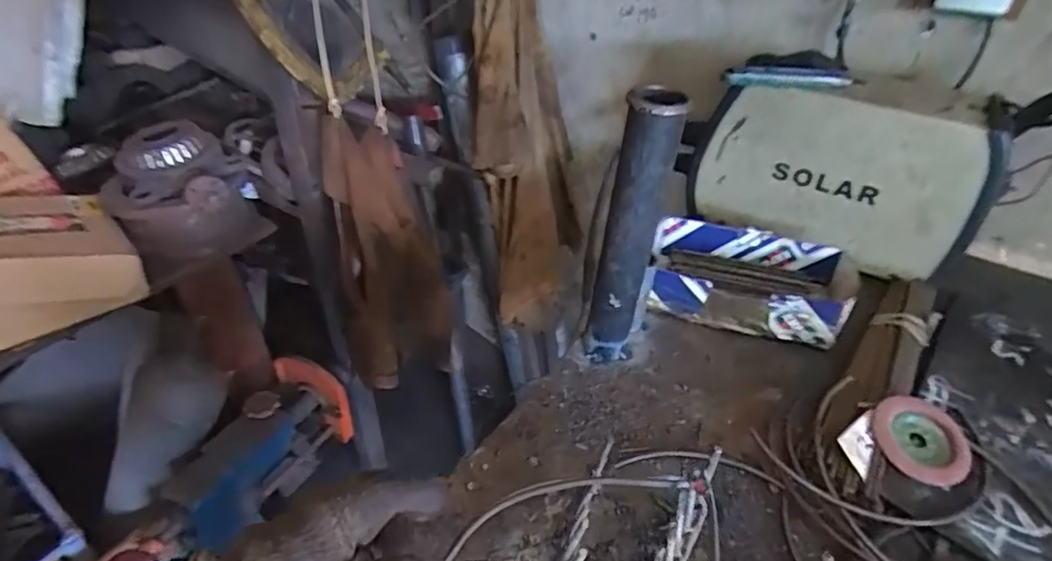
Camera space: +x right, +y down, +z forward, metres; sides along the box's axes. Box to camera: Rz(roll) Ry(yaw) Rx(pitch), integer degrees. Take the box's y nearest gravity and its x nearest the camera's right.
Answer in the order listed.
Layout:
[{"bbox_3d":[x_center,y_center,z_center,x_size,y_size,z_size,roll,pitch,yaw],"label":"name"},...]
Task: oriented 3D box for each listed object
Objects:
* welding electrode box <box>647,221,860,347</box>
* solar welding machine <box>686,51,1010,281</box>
[{"bbox_3d":[0.279,0.005,0.728,0.219,0.065,0.151,13,40,16],"label":"welding electrode box"},{"bbox_3d":[0.385,-0.143,0.738,0.339,0.212,0.110,27,45,30],"label":"solar welding machine"}]

